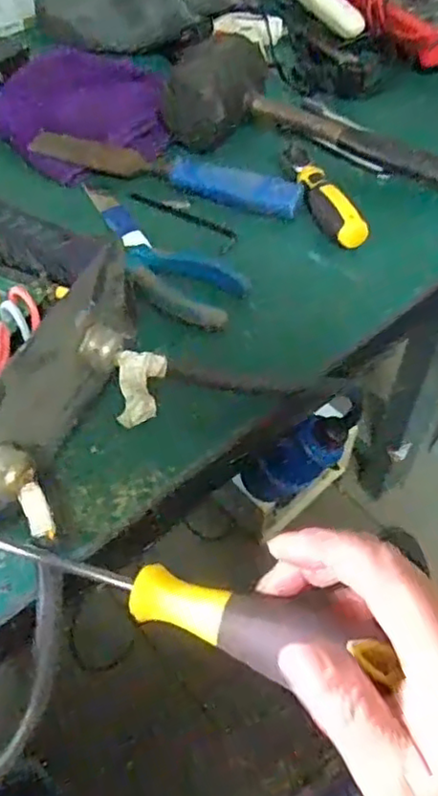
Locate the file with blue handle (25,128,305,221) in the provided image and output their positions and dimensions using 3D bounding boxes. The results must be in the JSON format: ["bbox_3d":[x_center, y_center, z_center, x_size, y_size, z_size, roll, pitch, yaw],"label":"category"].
[{"bbox_3d":[-0.046,-0.181,0.511,0.226,0.014,0.033,16,56,12],"label":"file with blue handle"}]

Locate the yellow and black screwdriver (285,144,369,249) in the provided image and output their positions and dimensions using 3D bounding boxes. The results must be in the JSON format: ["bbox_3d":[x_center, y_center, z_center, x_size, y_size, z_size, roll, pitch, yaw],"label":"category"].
[{"bbox_3d":[0.078,-0.162,0.493,0.022,0.026,0.119,-16,56,-10],"label":"yellow and black screwdriver"}]

